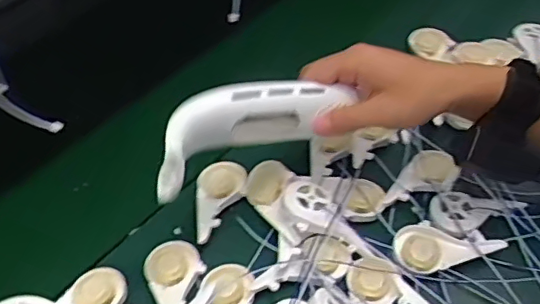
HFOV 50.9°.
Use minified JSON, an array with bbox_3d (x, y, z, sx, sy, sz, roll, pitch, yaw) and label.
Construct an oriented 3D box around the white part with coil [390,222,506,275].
[{"bbox_3d":[0.153,0.078,0.495,0.089,0.009,0.044,-13,51,-11],"label":"white part with coil"}]

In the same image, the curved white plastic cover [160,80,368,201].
[{"bbox_3d":[-0.015,-0.020,0.421,0.170,0.049,0.041,-22,46,-40],"label":"curved white plastic cover"}]

